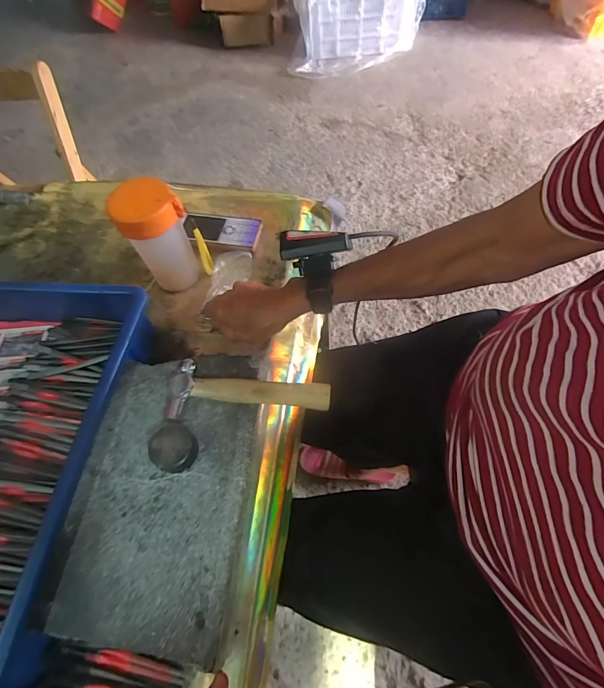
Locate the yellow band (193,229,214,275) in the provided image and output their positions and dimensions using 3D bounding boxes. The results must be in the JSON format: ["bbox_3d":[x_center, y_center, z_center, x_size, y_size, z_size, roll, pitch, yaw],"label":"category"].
[{"bbox_3d":[-0.123,-0.114,0.472,0.014,0.076,0.011,-23,61,-8],"label":"yellow band"}]

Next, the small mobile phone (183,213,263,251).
[{"bbox_3d":[-0.115,-0.162,0.537,0.108,0.018,0.052,5,61,9],"label":"small mobile phone"}]

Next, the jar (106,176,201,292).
[{"bbox_3d":[-0.166,-0.121,0.448,0.069,0.137,0.056,-36,63,-15],"label":"jar"}]

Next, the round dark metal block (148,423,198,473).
[{"bbox_3d":[-0.114,0.090,0.331,0.035,0.023,0.041,-29,61,-11],"label":"round dark metal block"}]

